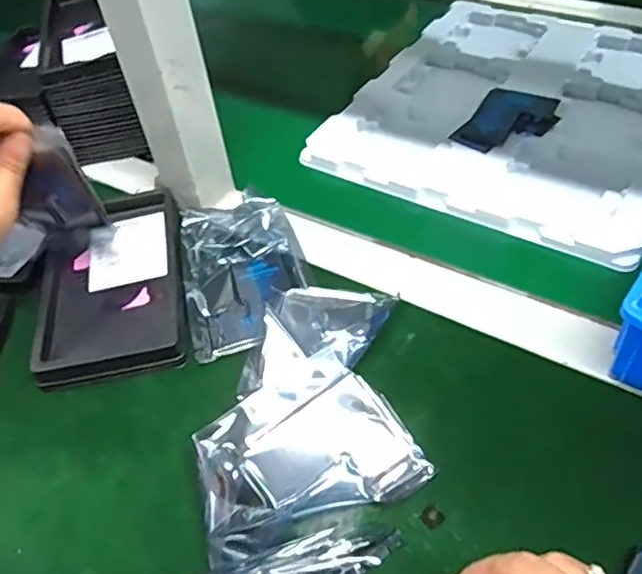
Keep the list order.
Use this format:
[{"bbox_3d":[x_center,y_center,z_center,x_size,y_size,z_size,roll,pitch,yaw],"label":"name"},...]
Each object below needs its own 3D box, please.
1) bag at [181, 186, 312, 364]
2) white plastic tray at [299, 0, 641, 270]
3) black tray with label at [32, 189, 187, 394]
[{"bbox_3d":[-0.054,-0.014,0.433,0.082,0.024,0.133,-12,47,-5],"label":"bag"},{"bbox_3d":[0.182,-0.169,0.550,0.274,0.020,0.315,23,54,25],"label":"white plastic tray"},{"bbox_3d":[-0.144,-0.003,0.432,0.098,0.026,0.150,-13,47,-5],"label":"black tray with label"}]

